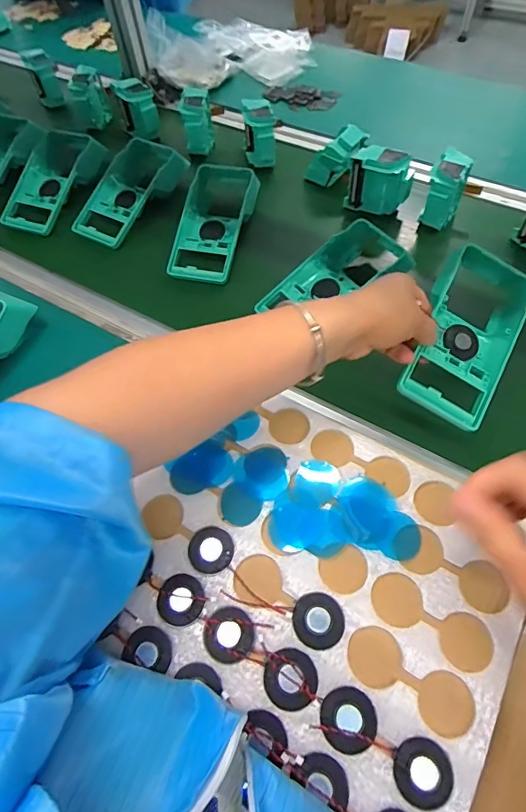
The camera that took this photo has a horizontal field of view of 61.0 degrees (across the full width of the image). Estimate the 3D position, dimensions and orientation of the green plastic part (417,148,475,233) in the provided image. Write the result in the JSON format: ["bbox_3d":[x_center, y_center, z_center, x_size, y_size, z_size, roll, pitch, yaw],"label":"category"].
[{"bbox_3d":[0.235,-0.273,0.581,0.046,0.078,0.078,22,63,13],"label":"green plastic part"}]

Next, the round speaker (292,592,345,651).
[{"bbox_3d":[0.038,0.145,0.302,0.034,0.004,0.034,-1,61,1],"label":"round speaker"}]

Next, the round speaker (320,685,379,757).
[{"bbox_3d":[0.053,0.195,0.277,0.033,0.004,0.034,-1,61,1],"label":"round speaker"}]

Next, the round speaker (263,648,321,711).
[{"bbox_3d":[0.018,0.176,0.288,0.033,0.004,0.033,-1,61,1],"label":"round speaker"}]

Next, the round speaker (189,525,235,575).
[{"bbox_3d":[-0.039,0.108,0.334,0.034,0.005,0.033,-1,61,1],"label":"round speaker"}]

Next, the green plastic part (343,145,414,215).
[{"bbox_3d":[0.158,-0.301,0.601,0.083,0.075,0.040,21,63,13],"label":"green plastic part"}]

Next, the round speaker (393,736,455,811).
[{"bbox_3d":[0.095,0.217,0.265,0.033,0.005,0.033,-1,61,1],"label":"round speaker"}]

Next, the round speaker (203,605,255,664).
[{"bbox_3d":[-0.023,0.155,0.303,0.033,0.004,0.033,-1,61,1],"label":"round speaker"}]

